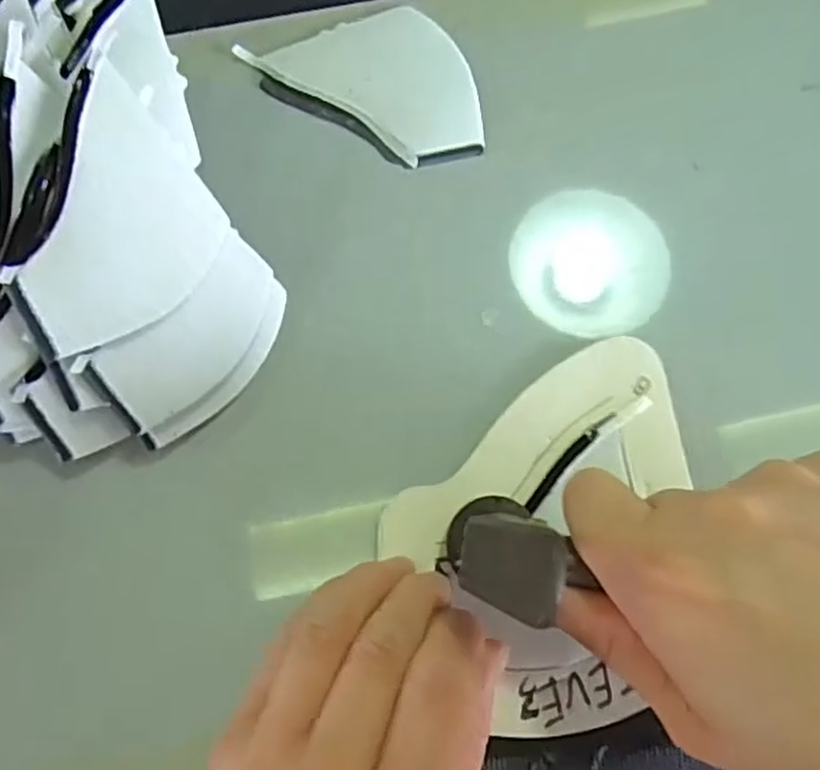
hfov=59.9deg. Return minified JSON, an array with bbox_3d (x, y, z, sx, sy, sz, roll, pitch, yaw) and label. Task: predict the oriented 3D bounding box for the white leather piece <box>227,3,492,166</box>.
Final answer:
[{"bbox_3d":[-0.010,-0.128,0.290,0.097,0.006,0.055,36,80,9],"label":"white leather piece"}]

